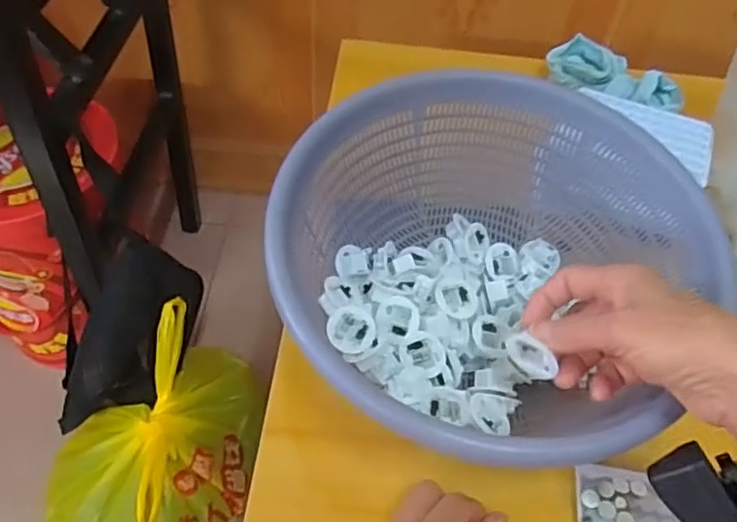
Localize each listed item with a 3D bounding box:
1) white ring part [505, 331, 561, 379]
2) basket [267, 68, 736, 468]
[{"bbox_3d":[0.094,0.054,0.355,0.033,0.031,0.006,39,59,23],"label":"white ring part"},{"bbox_3d":[0.081,0.008,0.430,0.280,0.113,0.273,2,52,-3],"label":"basket"}]

